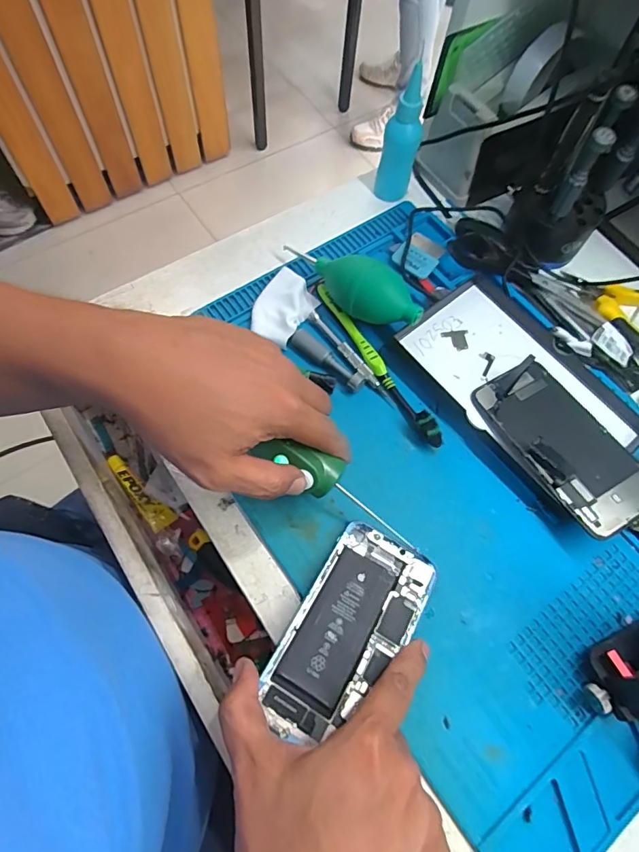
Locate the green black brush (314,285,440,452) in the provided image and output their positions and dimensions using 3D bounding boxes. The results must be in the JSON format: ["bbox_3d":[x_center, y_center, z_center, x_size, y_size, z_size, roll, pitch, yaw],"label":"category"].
[{"bbox_3d":[0.049,-0.057,0.409,0.015,0.019,0.181,-28,72,-11],"label":"green black brush"}]

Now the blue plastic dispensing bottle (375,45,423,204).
[{"bbox_3d":[0.077,-0.273,0.448,0.031,0.112,0.027,36,72,12],"label":"blue plastic dispensing bottle"}]

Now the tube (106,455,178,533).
[{"bbox_3d":[-0.176,0.065,0.458,0.088,0.011,0.024,43,71,14],"label":"tube"}]

